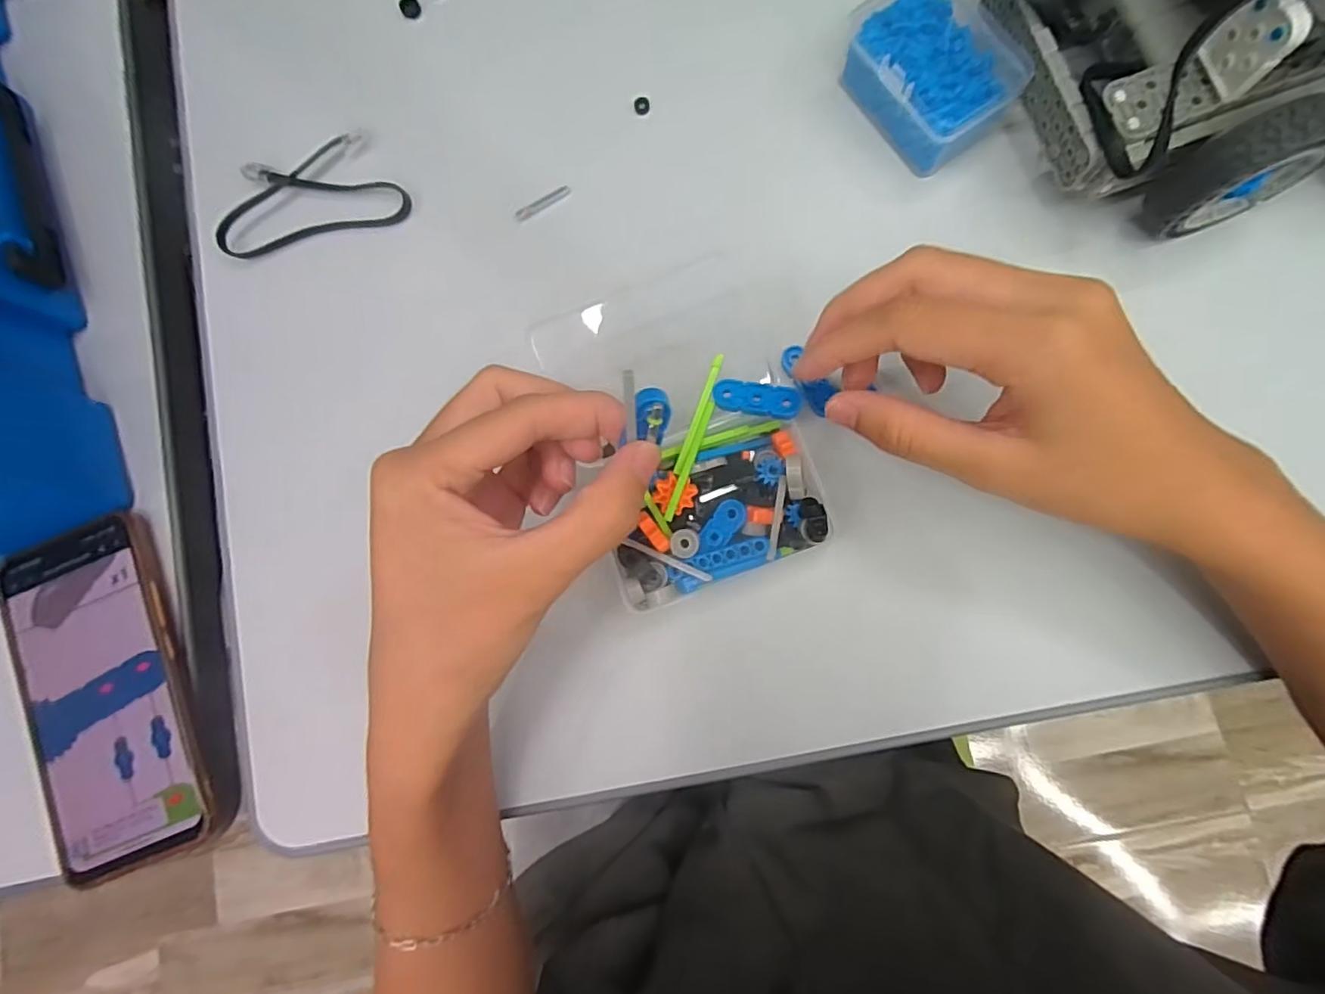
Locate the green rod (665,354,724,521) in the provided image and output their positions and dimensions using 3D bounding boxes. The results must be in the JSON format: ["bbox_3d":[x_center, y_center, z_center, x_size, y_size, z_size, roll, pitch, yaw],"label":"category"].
[{"bbox_3d":[0.013,-0.025,0.250,0.007,0.006,0.072,20,85,7],"label":"green rod"}]

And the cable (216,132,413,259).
[{"bbox_3d":[-0.183,-0.159,0.309,0.099,0.008,0.053,-11,82,3],"label":"cable"}]

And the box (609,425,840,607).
[{"bbox_3d":[0.024,0.006,0.264,0.096,0.034,0.061,-21,81,2],"label":"box"}]

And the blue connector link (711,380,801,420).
[{"bbox_3d":[0.040,-0.041,0.251,0.036,0.004,0.013,9,83,6],"label":"blue connector link"}]

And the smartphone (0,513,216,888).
[{"bbox_3d":[-0.260,0.093,0.280,0.072,0.016,0.156,-23,81,2],"label":"smartphone"}]

